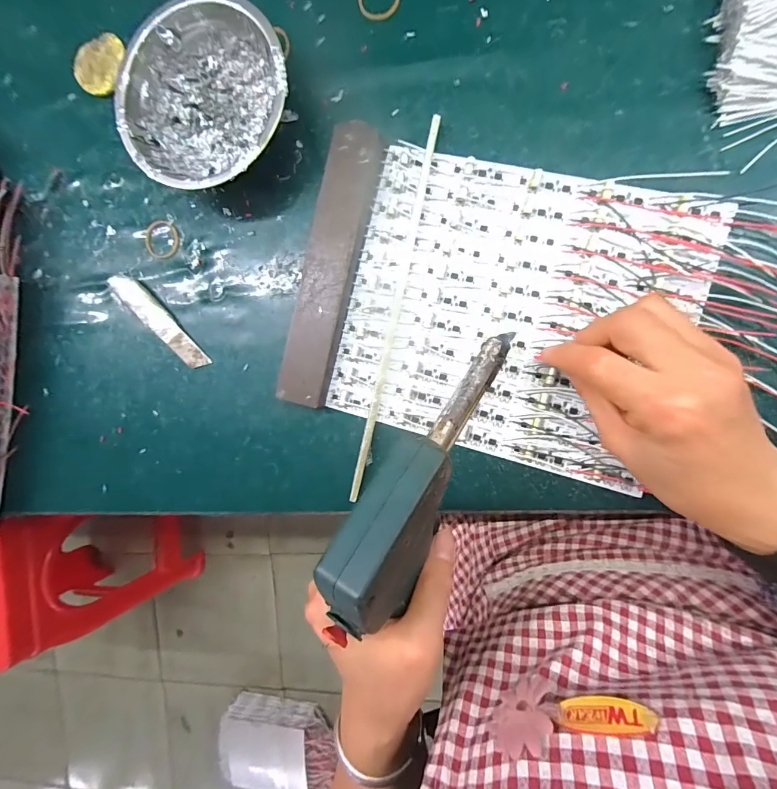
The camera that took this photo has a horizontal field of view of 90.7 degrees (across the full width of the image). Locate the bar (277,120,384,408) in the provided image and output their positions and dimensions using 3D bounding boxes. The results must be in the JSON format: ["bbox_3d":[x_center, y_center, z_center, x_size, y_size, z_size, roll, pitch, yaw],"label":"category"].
[{"bbox_3d":[-0.043,-0.092,0.282,0.035,0.017,0.199,14,95,9],"label":"bar"}]

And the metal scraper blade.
[{"bbox_3d":[-0.186,-0.059,0.313,0.101,0.004,0.020,45,93,1],"label":"metal scraper blade"}]

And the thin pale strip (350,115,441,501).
[{"bbox_3d":[0.003,-0.056,0.279,0.008,0.009,0.273,13,94,9],"label":"thin pale strip"}]

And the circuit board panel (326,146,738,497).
[{"bbox_3d":[0.085,-0.056,0.268,0.225,0.007,0.193,15,95,9],"label":"circuit board panel"}]

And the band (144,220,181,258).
[{"bbox_3d":[-0.183,-0.125,0.310,0.028,0.004,0.030,0,92,10],"label":"band"}]

